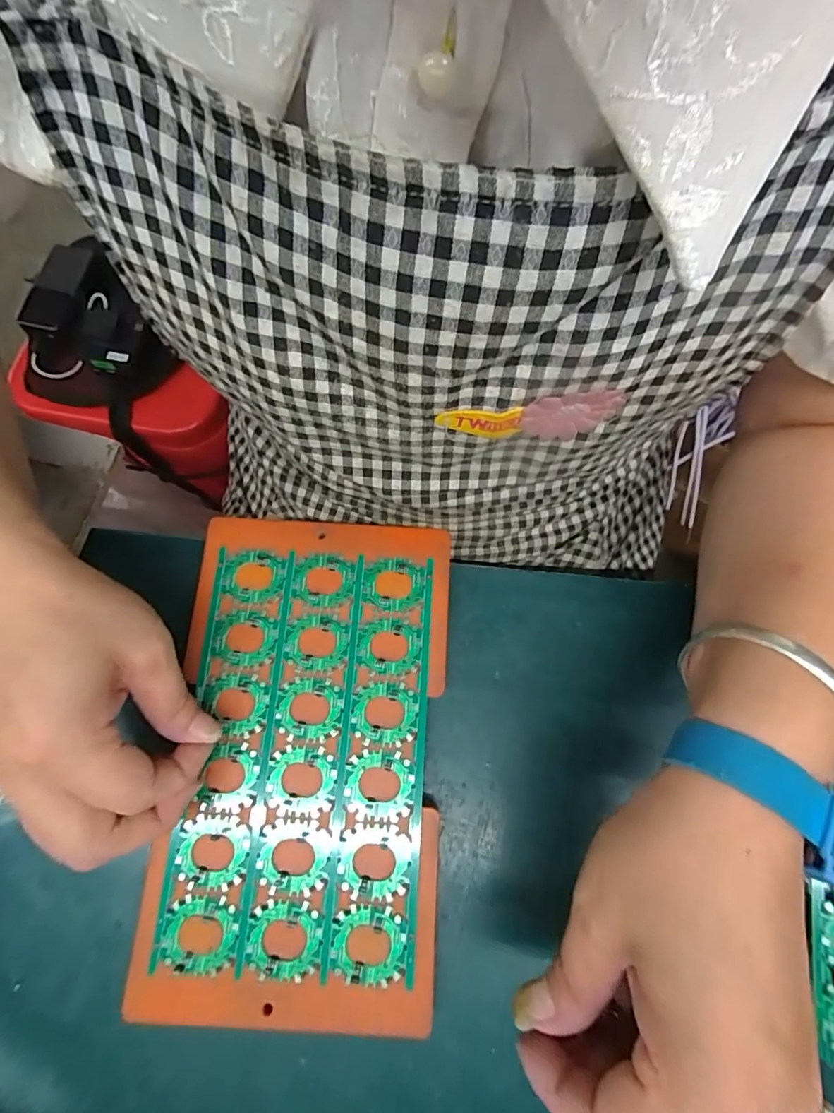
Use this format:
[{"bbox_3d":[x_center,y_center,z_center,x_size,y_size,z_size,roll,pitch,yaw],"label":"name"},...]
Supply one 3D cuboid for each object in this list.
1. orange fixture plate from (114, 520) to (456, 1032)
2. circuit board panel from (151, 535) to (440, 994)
[{"bbox_3d":[-0.056,0.098,0.254,0.135,0.017,0.236,4,75,-1],"label":"orange fixture plate"},{"bbox_3d":[-0.056,0.095,0.246,0.118,0.004,0.198,4,75,-1],"label":"circuit board panel"}]

